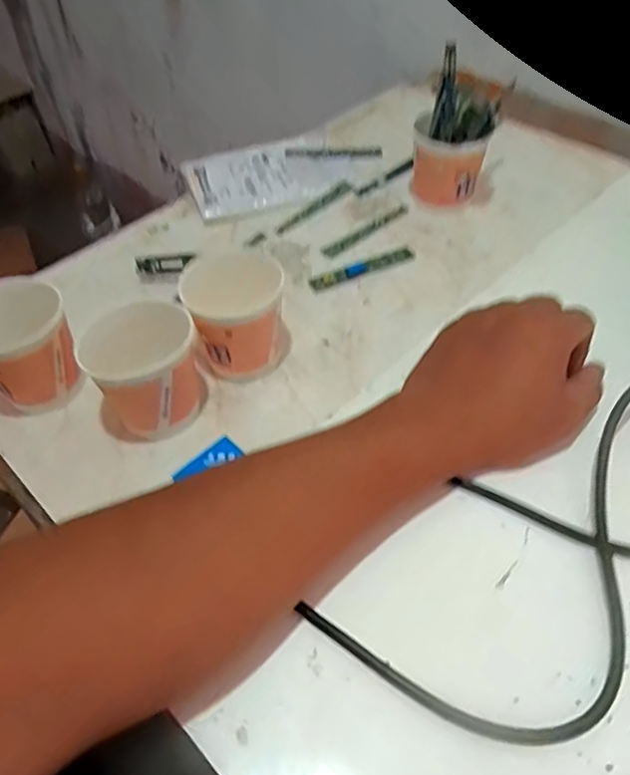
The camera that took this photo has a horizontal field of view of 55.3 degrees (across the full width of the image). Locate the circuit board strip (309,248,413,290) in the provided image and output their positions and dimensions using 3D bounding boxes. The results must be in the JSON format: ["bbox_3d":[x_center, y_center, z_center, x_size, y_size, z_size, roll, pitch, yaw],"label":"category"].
[{"bbox_3d":[0.041,-0.102,0.508,0.094,0.005,0.016,-21,51,-13],"label":"circuit board strip"}]

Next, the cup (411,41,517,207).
[{"bbox_3d":[0.126,-0.216,0.533,0.071,0.106,0.080,7,50,10],"label":"cup"}]

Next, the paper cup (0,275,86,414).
[{"bbox_3d":[-0.197,-0.025,0.411,0.064,0.077,0.063,-2,49,2],"label":"paper cup"}]

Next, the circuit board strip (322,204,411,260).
[{"bbox_3d":[0.049,-0.142,0.546,0.102,0.004,0.016,-33,55,-22],"label":"circuit board strip"}]

